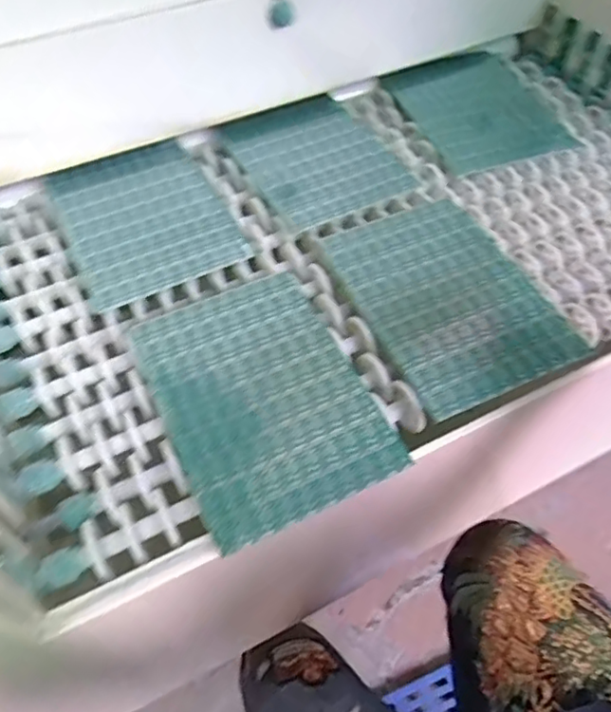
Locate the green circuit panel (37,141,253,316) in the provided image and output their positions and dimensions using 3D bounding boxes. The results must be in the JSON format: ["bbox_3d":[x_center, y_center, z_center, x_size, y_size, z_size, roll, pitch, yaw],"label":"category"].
[{"bbox_3d":[-0.152,-0.133,0.555,0.143,0.007,0.194,-24,57,-15],"label":"green circuit panel"}]

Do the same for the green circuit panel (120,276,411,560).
[{"bbox_3d":[-0.033,0.024,0.436,0.141,0.007,0.197,-23,56,-14],"label":"green circuit panel"}]

